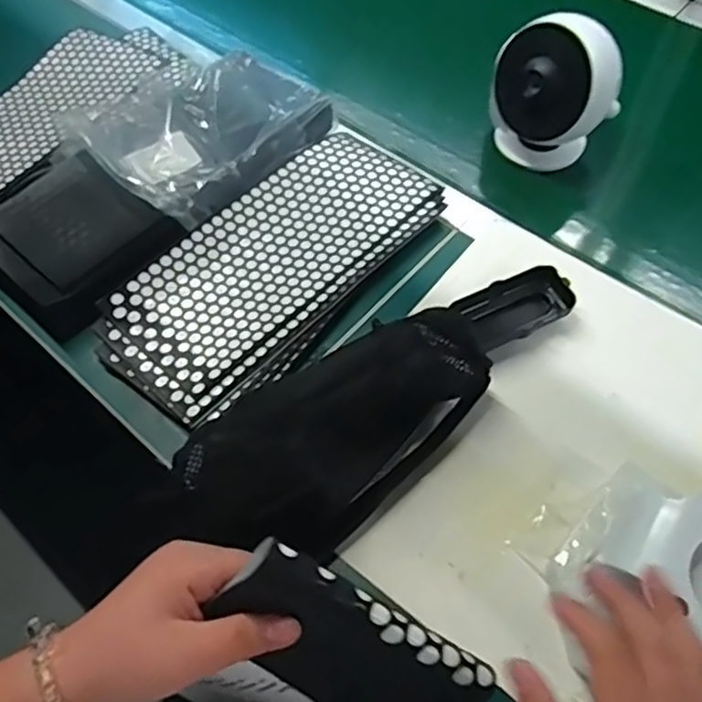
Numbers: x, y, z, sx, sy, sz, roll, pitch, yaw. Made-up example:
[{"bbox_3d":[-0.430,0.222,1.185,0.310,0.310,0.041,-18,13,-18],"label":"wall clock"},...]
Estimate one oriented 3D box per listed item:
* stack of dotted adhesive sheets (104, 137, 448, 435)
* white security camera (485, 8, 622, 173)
[{"bbox_3d":[-0.065,-0.084,0.607,0.156,0.024,0.340,39,69,21],"label":"stack of dotted adhesive sheets"},{"bbox_3d":[0.199,-0.255,0.652,0.071,0.137,0.116,-36,66,-16],"label":"white security camera"}]

